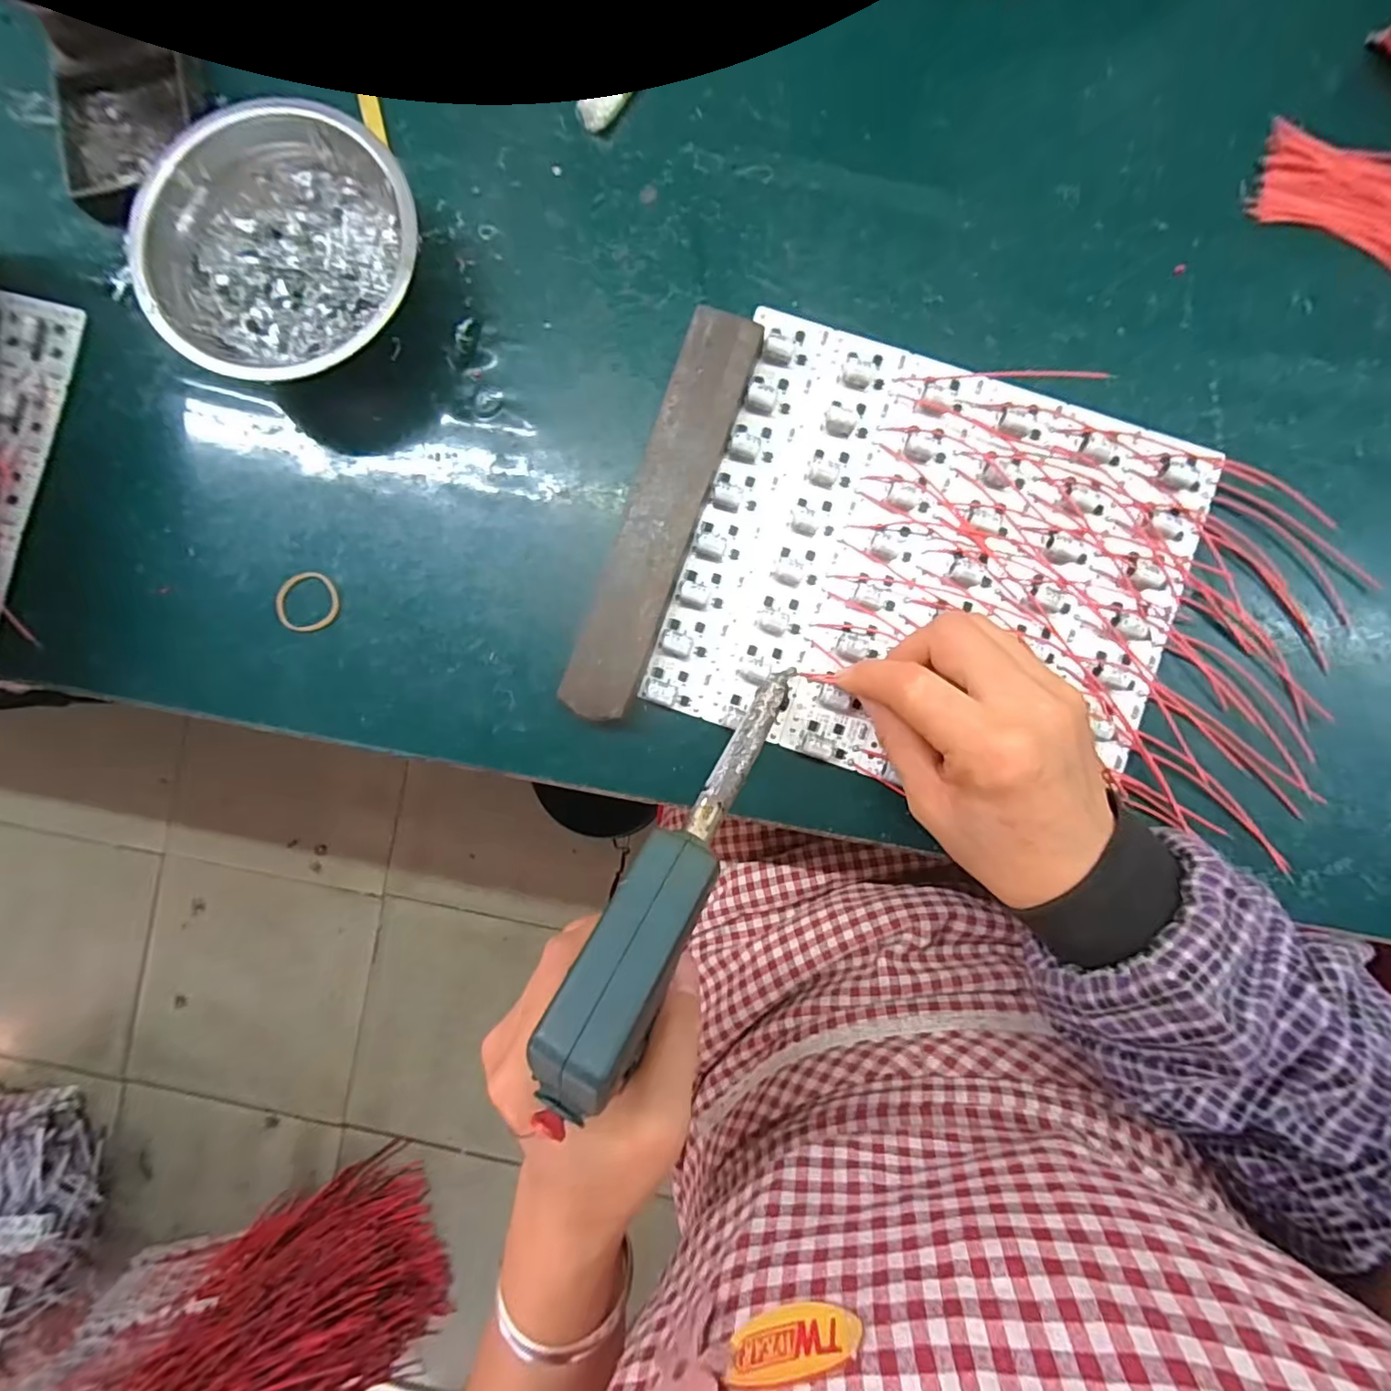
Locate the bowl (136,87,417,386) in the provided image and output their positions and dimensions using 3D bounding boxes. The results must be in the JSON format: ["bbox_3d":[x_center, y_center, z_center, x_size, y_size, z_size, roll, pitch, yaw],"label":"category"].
[{"bbox_3d":[-0.188,-0.207,0.284,0.123,0.041,0.122,0,88,1],"label":"bowl"}]

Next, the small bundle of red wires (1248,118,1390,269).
[{"bbox_3d":[0.327,-0.244,0.293,0.097,0.004,0.067,15,89,2],"label":"small bundle of red wires"}]

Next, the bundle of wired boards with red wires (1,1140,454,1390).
[{"bbox_3d":[-0.772,1.080,0.931,0.732,0.237,0.323,-26,88,0],"label":"bundle of wired boards with red wires"}]

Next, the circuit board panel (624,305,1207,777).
[{"bbox_3d":[0.114,-0.061,0.287,0.230,0.012,0.199,17,89,2],"label":"circuit board panel"}]

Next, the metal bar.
[{"bbox_3d":[-0.016,-0.085,0.287,0.035,0.017,0.198,19,89,2],"label":"metal bar"}]

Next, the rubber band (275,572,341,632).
[{"bbox_3d":[-0.196,-0.047,0.299,0.032,0.004,0.028,-10,88,1],"label":"rubber band"}]

